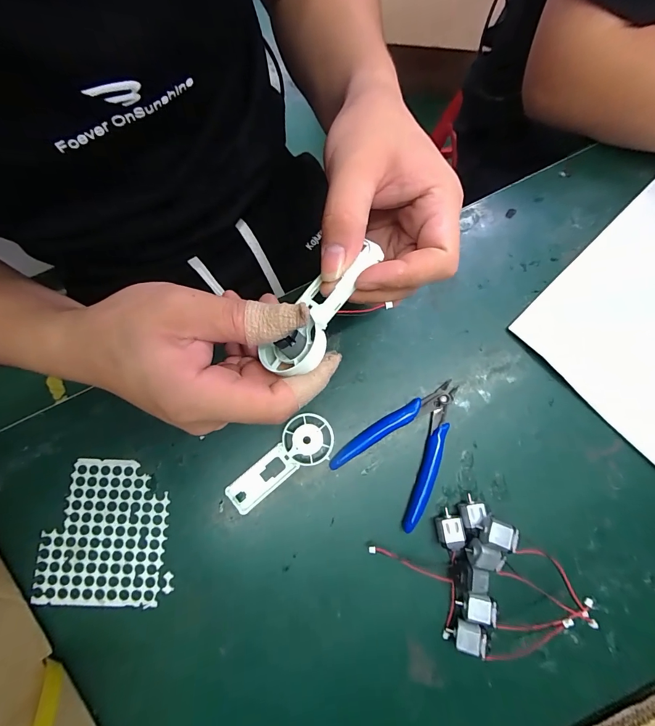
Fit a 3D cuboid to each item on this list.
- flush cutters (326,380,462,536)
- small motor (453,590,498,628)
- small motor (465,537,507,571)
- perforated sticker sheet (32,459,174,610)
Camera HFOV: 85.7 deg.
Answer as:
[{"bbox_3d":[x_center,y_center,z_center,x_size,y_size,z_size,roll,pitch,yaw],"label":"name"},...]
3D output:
[{"bbox_3d":[0.068,0.062,0.287,0.077,0.010,0.113,38,81,6],"label":"flush cutters"},{"bbox_3d":[0.109,0.178,0.260,0.024,0.017,0.019,9,79,1],"label":"small motor"},{"bbox_3d":[0.116,0.140,0.262,0.024,0.015,0.019,18,105,0],"label":"small motor"},{"bbox_3d":[-0.171,0.131,0.272,0.094,0.004,0.106,1,79,-1],"label":"perforated sticker sheet"}]

